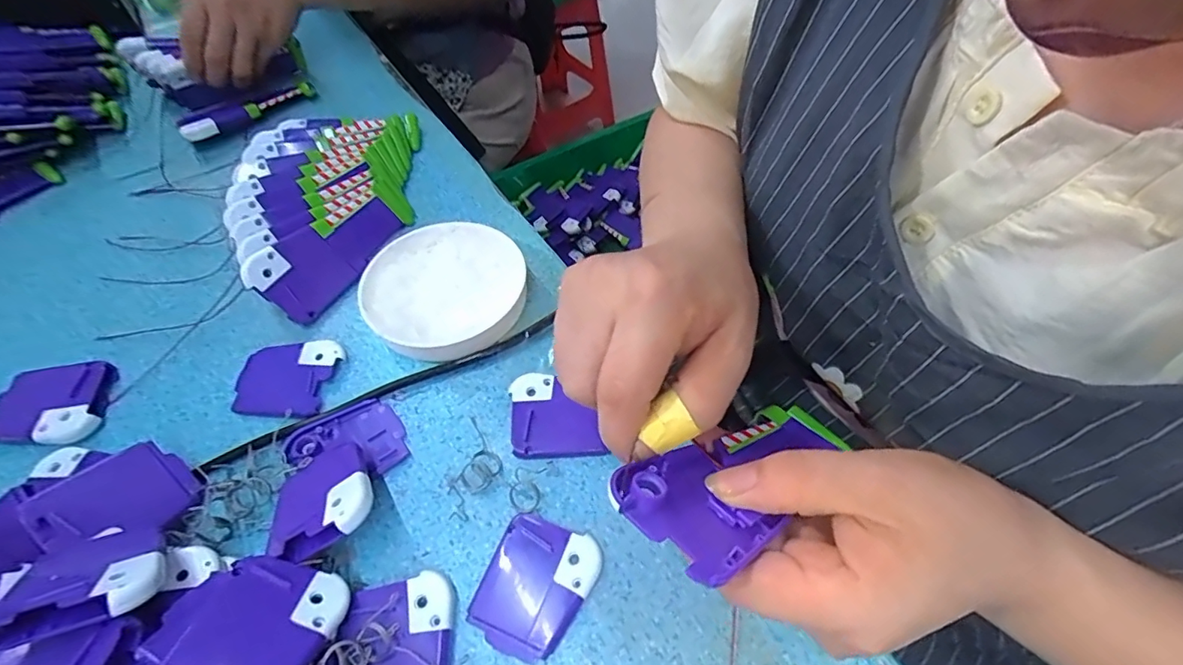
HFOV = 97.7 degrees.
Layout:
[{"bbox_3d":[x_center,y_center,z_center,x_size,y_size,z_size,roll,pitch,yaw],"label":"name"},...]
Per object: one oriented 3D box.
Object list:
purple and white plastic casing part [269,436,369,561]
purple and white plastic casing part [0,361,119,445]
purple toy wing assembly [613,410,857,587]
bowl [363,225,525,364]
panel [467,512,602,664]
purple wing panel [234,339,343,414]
[{"bbox_3d":[-0.139,0.086,0.266,0.051,0.011,0.065,-37,35,-14],"label":"purple and white plastic casing part"},{"bbox_3d":[-0.332,0.043,0.316,0.063,0.013,0.050,-3,56,0],"label":"purple and white plastic casing part"},{"bbox_3d":[0.062,0.056,0.212,0.114,0.012,0.049,-16,49,-40],"label":"purple toy wing assembly"},{"bbox_3d":[-0.097,-0.028,0.349,0.103,0.027,0.104,-1,56,2],"label":"bowl"},{"bbox_3d":[-0.028,0.125,0.257,0.052,0.009,0.060,17,59,14],"label":"panel"},{"bbox_3d":[-0.193,0.026,0.325,0.061,0.008,0.049,3,56,5],"label":"purple wing panel"}]

